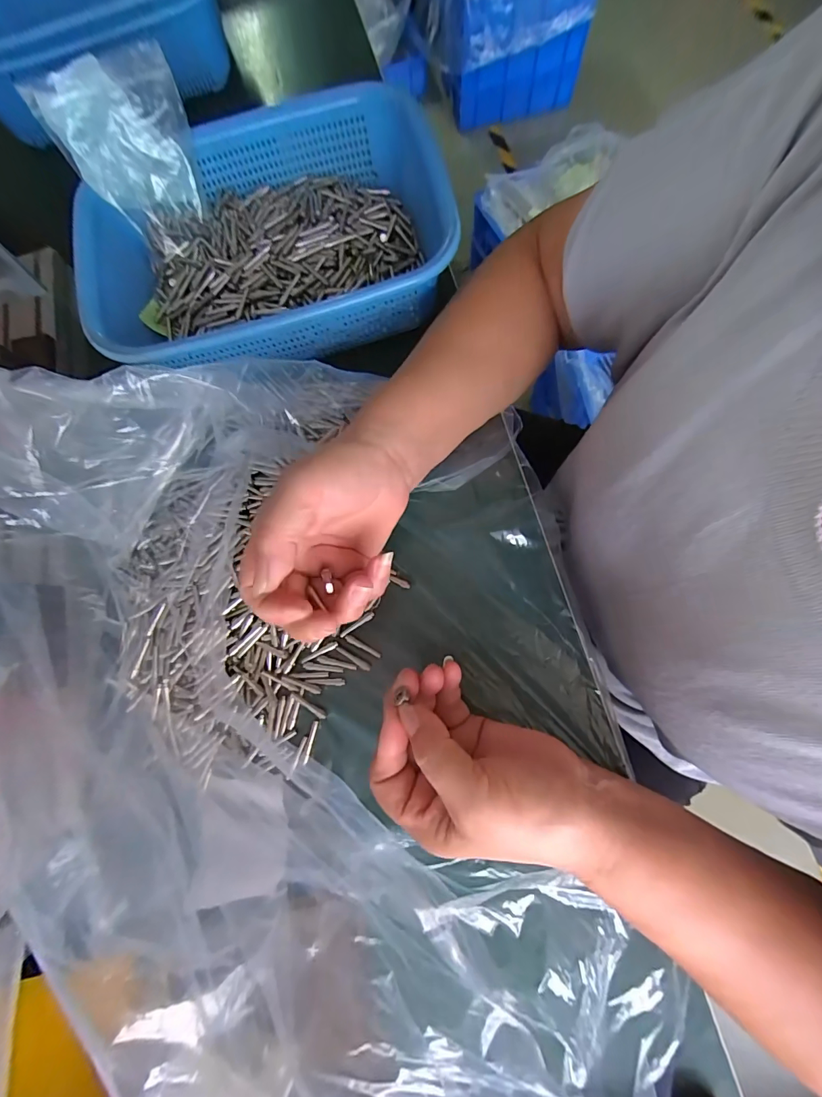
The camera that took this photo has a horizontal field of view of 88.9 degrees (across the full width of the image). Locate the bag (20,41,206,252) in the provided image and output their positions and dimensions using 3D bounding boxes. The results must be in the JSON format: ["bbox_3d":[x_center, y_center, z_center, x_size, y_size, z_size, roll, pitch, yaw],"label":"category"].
[{"bbox_3d":[-0.219,-0.313,0.342,0.097,0.113,0.027,-29,57,-9],"label":"bag"}]

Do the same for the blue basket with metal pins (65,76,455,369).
[{"bbox_3d":[-0.120,-0.251,0.349,0.286,0.087,0.213,-13,77,0],"label":"blue basket with metal pins"}]

